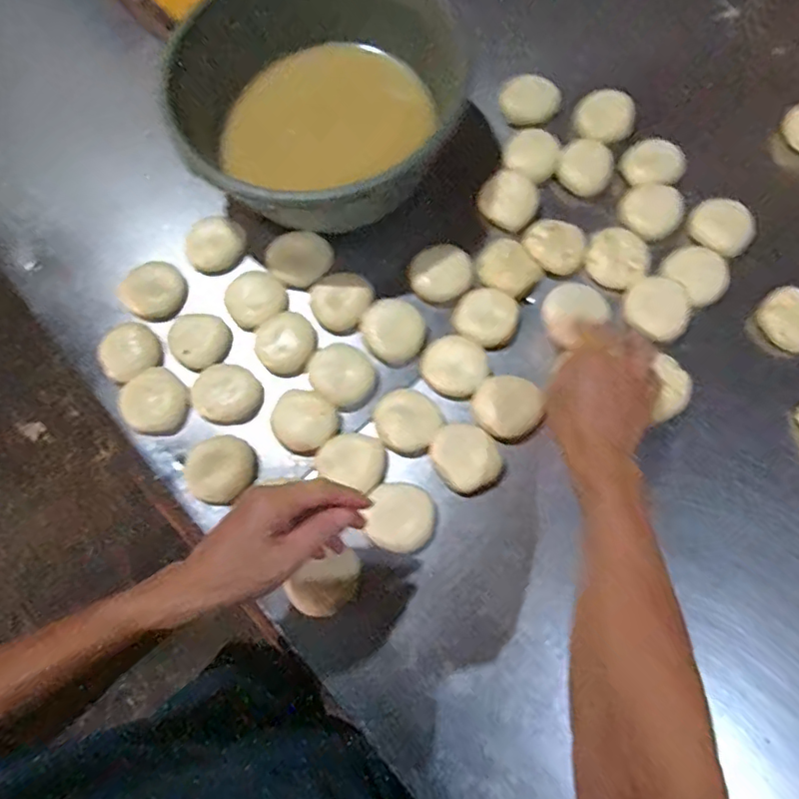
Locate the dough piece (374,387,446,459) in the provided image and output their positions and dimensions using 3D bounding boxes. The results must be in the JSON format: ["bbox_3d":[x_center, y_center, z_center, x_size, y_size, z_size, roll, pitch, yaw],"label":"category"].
[{"bbox_3d":[0.006,0.021,0.532,0.063,0.025,0.056,35,80,12],"label":"dough piece"}]

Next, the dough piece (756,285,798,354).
[{"bbox_3d":[0.388,-0.076,0.553,0.064,0.025,0.052,36,80,12],"label":"dough piece"}]

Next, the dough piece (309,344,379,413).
[{"bbox_3d":[-0.057,-0.026,0.556,0.068,0.024,0.057,39,81,13],"label":"dough piece"}]

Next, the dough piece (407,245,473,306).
[{"bbox_3d":[0.043,-0.131,0.584,0.065,0.019,0.055,-17,74,-1],"label":"dough piece"}]

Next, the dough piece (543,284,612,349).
[{"bbox_3d":[0.165,-0.084,0.538,0.056,0.025,0.048,-38,62,22],"label":"dough piece"}]

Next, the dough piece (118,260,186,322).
[{"bbox_3d":[-0.257,-0.113,0.591,0.059,0.022,0.062,-1,75,3],"label":"dough piece"}]

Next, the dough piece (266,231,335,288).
[{"bbox_3d":[-0.104,-0.149,0.592,0.065,0.022,0.052,-27,75,-4],"label":"dough piece"}]

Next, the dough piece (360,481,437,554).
[{"bbox_3d":[0.001,0.107,0.515,0.064,0.020,0.063,-1,75,3],"label":"dough piece"}]

